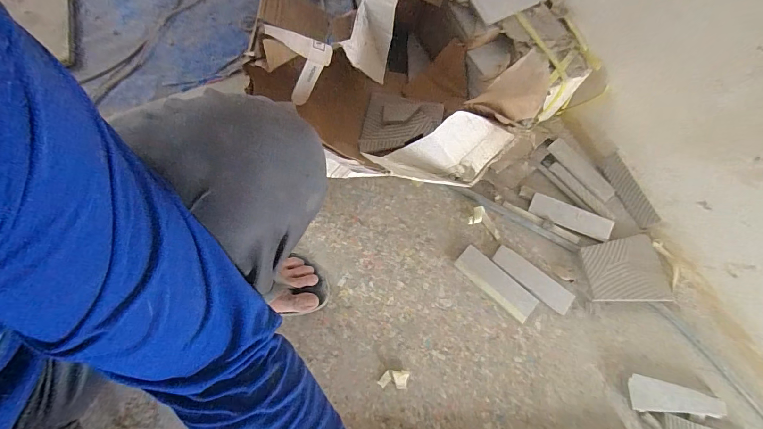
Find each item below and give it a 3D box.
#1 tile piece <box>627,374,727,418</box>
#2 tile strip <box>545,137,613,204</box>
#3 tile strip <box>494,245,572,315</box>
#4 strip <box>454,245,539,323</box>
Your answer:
[{"bbox_3d":[0.463,0.290,0.582,0.149,0.017,0.049,8,69,1],"label":"tile piece"},{"bbox_3d":[0.392,-0.089,0.727,0.041,0.011,0.149,-37,75,-15],"label":"tile strip"},{"bbox_3d":[0.262,0.112,0.644,0.146,0.008,0.046,38,72,12],"label":"tile strip"},{"bbox_3d":[0.198,0.119,0.643,0.146,0.009,0.049,42,73,13],"label":"strip"}]

